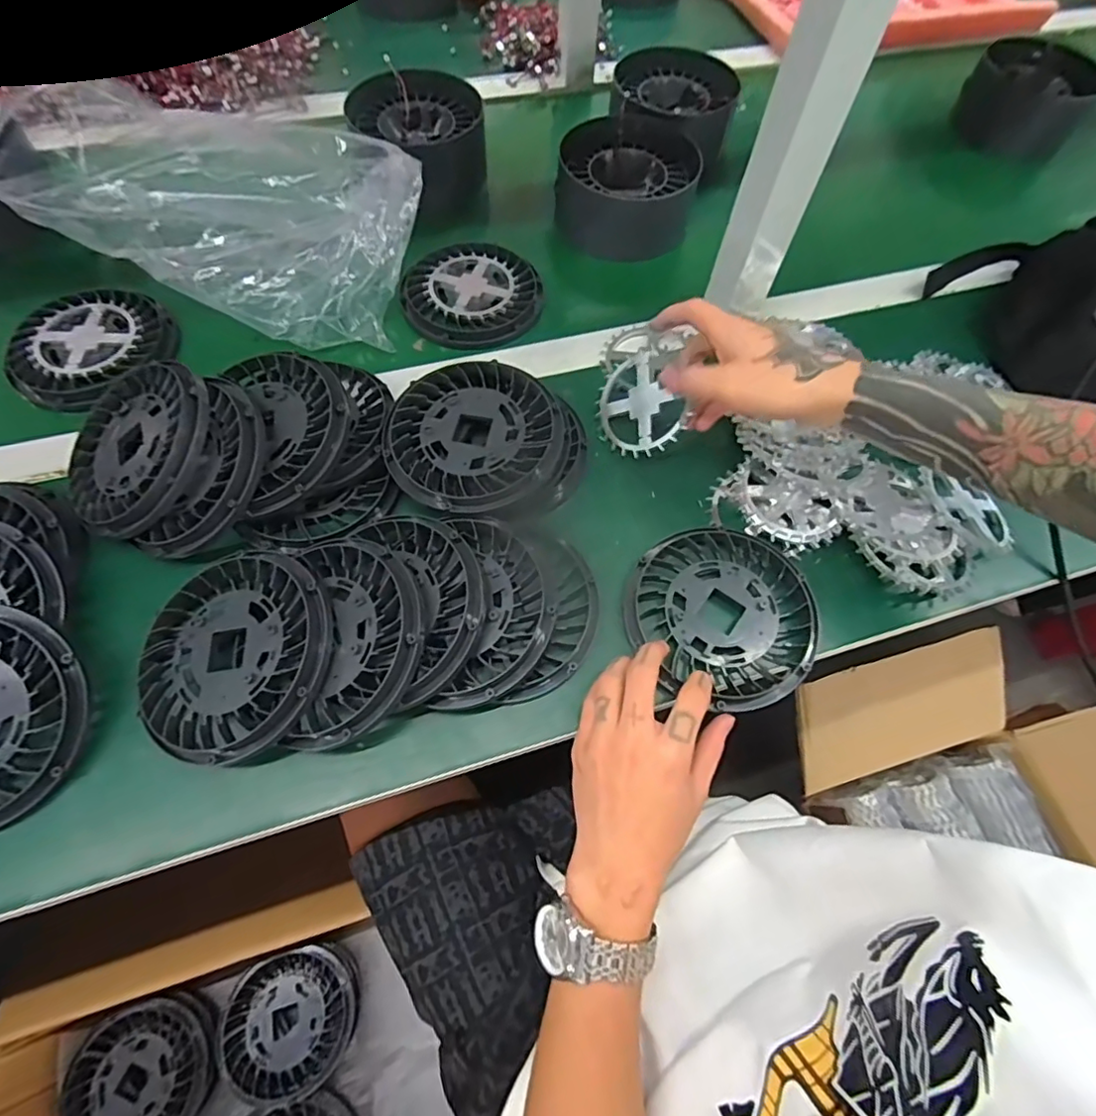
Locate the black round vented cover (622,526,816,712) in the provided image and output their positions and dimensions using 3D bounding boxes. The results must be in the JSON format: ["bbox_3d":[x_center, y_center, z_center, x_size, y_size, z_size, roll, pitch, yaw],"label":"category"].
[{"bbox_3d":[0.124,0.040,0.403,0.126,0.015,0.127,1,63,-1],"label":"black round vented cover"}]

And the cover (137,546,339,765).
[{"bbox_3d":[-0.197,0.059,0.358,0.127,0.014,0.124,-4,70,12],"label":"cover"}]

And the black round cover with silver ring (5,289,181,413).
[{"bbox_3d":[-0.395,-0.183,0.496,0.126,0.020,0.124,1,64,-1],"label":"black round cover with silver ring"}]

